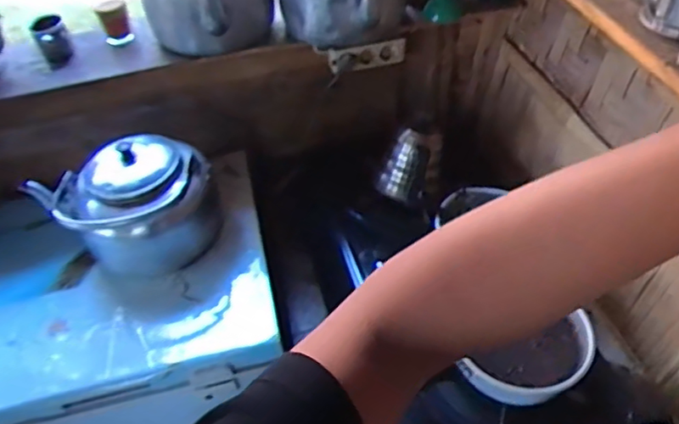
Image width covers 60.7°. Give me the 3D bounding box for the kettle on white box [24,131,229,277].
[{"bbox_3d":[-0.388,-0.024,1.067,0.273,0.177,0.239,28,54,30],"label":"kettle on white box"}]

